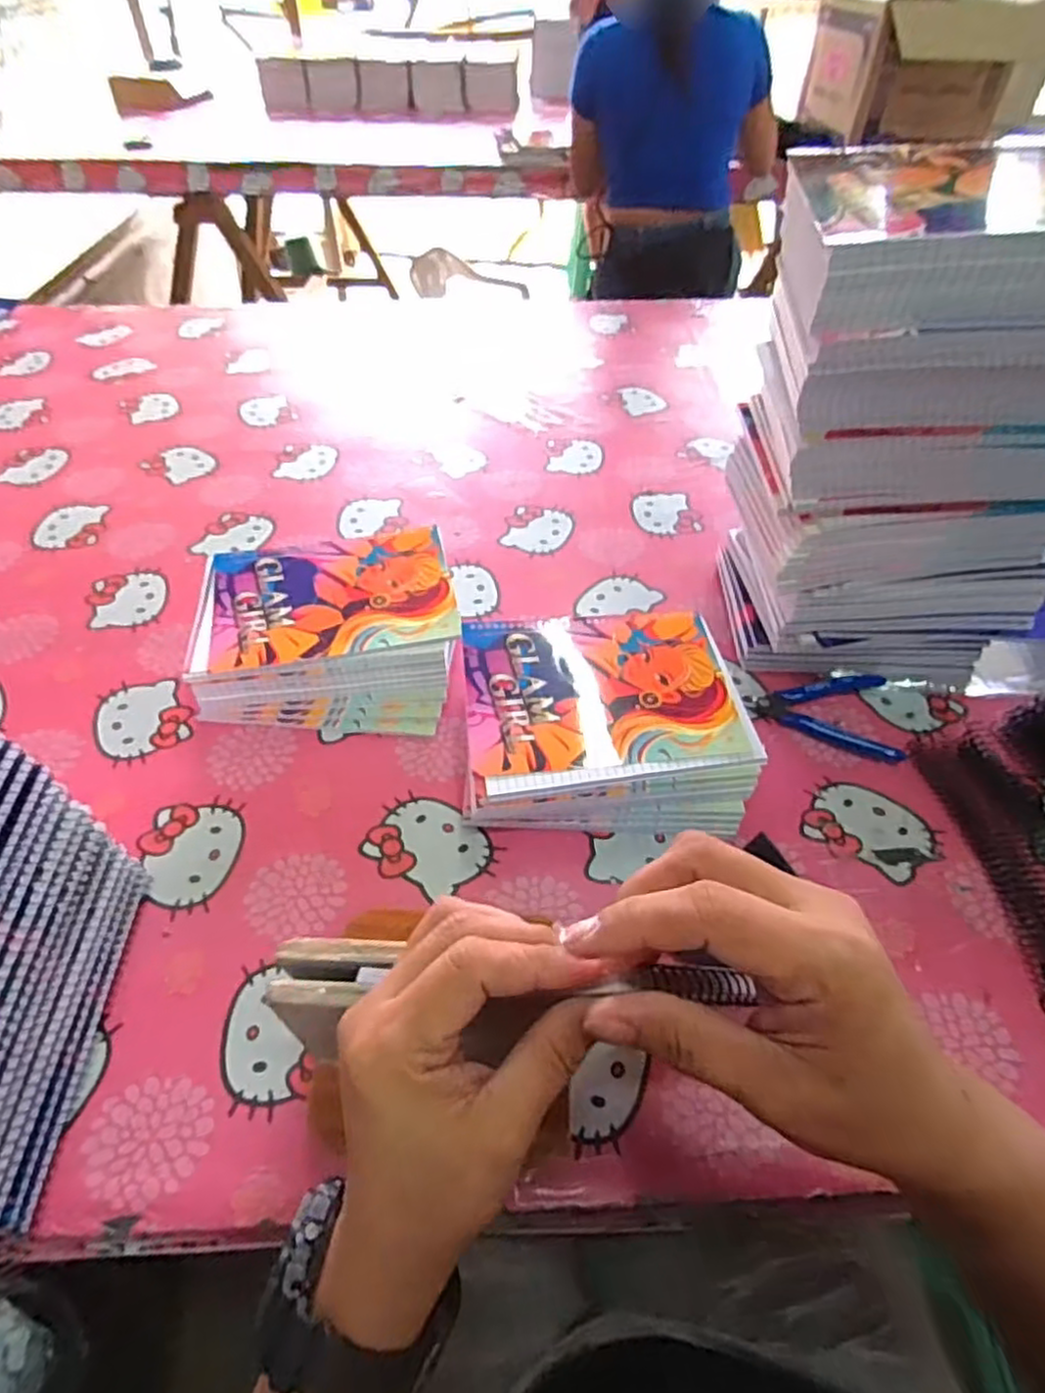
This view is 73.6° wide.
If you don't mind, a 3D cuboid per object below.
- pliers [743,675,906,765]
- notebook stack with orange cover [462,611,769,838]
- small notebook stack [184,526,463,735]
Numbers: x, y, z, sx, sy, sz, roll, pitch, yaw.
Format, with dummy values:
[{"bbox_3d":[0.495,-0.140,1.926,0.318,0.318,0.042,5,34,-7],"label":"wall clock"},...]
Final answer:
[{"bbox_3d":[0.244,0.012,0.571,0.114,0.012,0.080,7,49,5],"label":"pliers"},{"bbox_3d":[0.061,0.017,0.543,0.204,0.059,0.171,-1,49,-2],"label":"notebook stack with orange cover"},{"bbox_3d":[-0.164,-0.055,0.601,0.208,0.064,0.177,-4,49,-5],"label":"small notebook stack"}]

